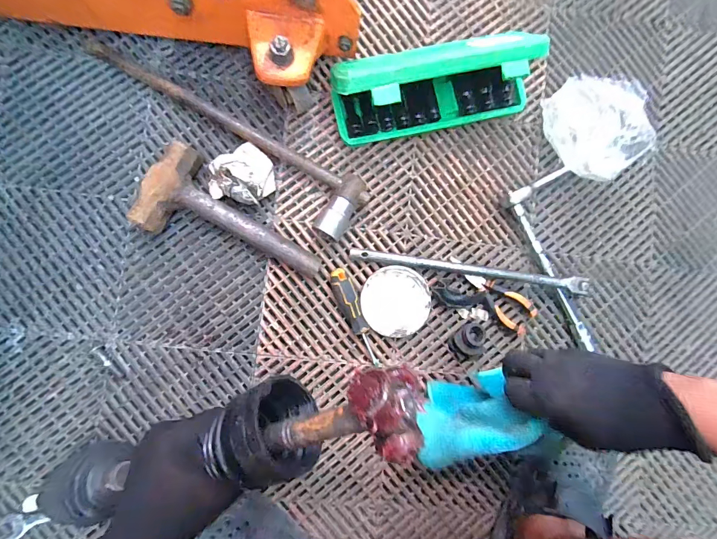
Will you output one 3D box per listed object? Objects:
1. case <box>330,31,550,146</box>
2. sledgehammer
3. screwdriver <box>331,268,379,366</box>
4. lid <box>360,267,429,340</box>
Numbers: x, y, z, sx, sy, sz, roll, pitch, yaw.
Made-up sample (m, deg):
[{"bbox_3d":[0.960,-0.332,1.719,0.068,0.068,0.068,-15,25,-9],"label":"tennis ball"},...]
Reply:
[{"bbox_3d":[0.111,-0.256,0.481,0.289,0.109,0.087,-14,89,-5],"label":"case"},{"bbox_3d":[-0.170,-0.071,0.482,0.259,0.047,0.125,23,86,-3],"label":"sledgehammer"},{"bbox_3d":[-0.004,0.071,0.493,0.027,0.035,0.150,-22,90,-5],"label":"screwdriver"},{"bbox_3d":[0.055,0.047,0.509,0.100,0.018,0.100,2,88,-4],"label":"lid"}]

